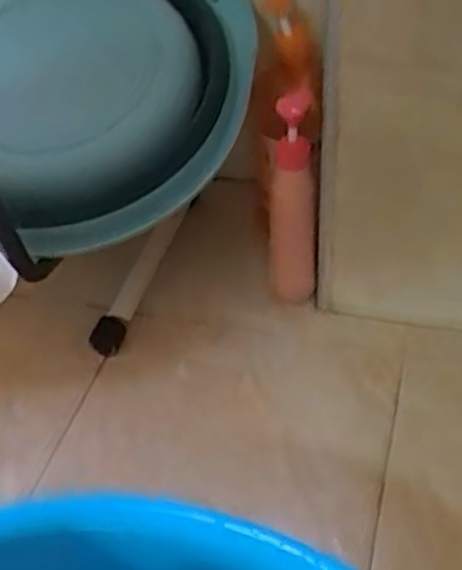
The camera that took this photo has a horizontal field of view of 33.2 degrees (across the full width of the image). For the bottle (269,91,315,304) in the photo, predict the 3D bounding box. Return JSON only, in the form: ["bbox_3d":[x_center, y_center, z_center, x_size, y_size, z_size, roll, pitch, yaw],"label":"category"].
[{"bbox_3d":[0.060,-0.084,0.791,0.047,0.220,0.057,-2,40,1],"label":"bottle"}]

